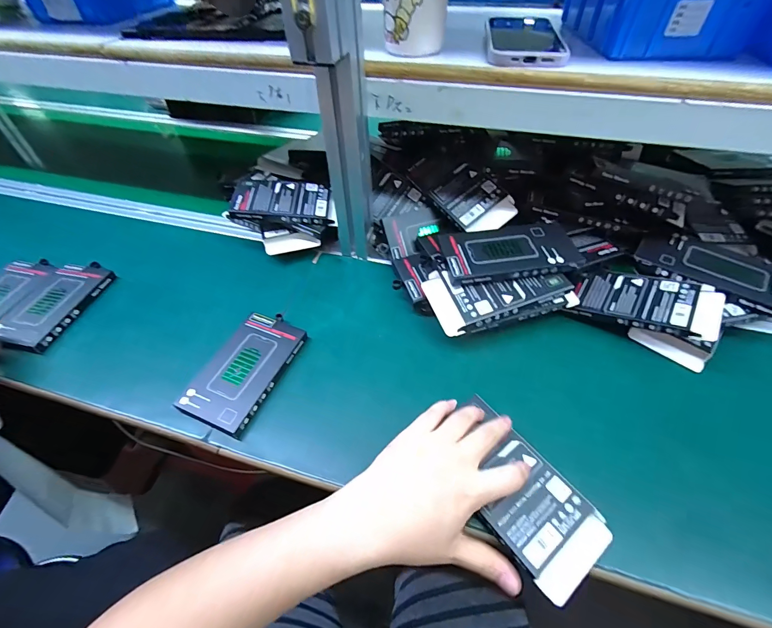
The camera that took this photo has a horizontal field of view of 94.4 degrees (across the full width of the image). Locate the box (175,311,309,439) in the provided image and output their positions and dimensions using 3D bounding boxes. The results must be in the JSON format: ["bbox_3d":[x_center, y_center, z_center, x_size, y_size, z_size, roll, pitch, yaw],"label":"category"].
[{"bbox_3d":[-0.154,0.061,0.401,0.077,0.023,0.138,18,53,16],"label":"box"}]

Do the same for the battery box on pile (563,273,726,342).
[{"bbox_3d":[0.294,-0.014,0.409,0.137,0.013,0.077,15,54,35],"label":"battery box on pile"}]

